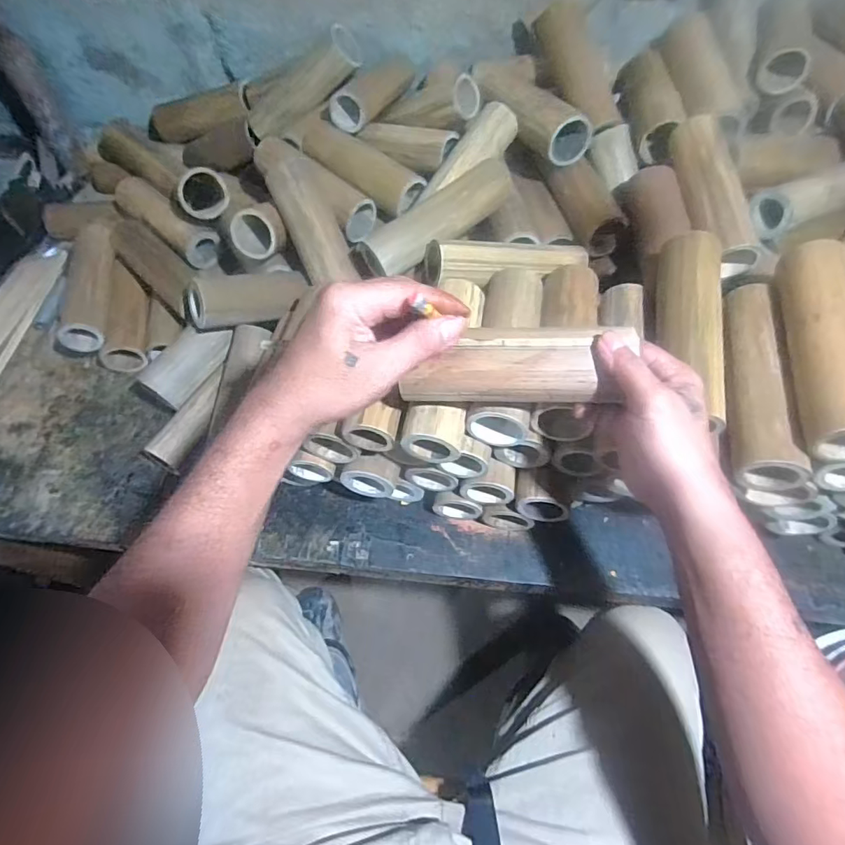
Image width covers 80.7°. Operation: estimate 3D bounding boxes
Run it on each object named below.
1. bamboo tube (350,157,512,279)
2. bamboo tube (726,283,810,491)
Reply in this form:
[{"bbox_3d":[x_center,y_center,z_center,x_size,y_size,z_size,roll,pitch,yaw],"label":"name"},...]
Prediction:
[{"bbox_3d":[0.014,-0.220,0.540,0.192,0.047,0.043,-34,62,-4],"label":"bamboo tube"},{"bbox_3d":[0.277,-0.037,0.414,0.046,0.049,0.182,8,58,6],"label":"bamboo tube"}]

